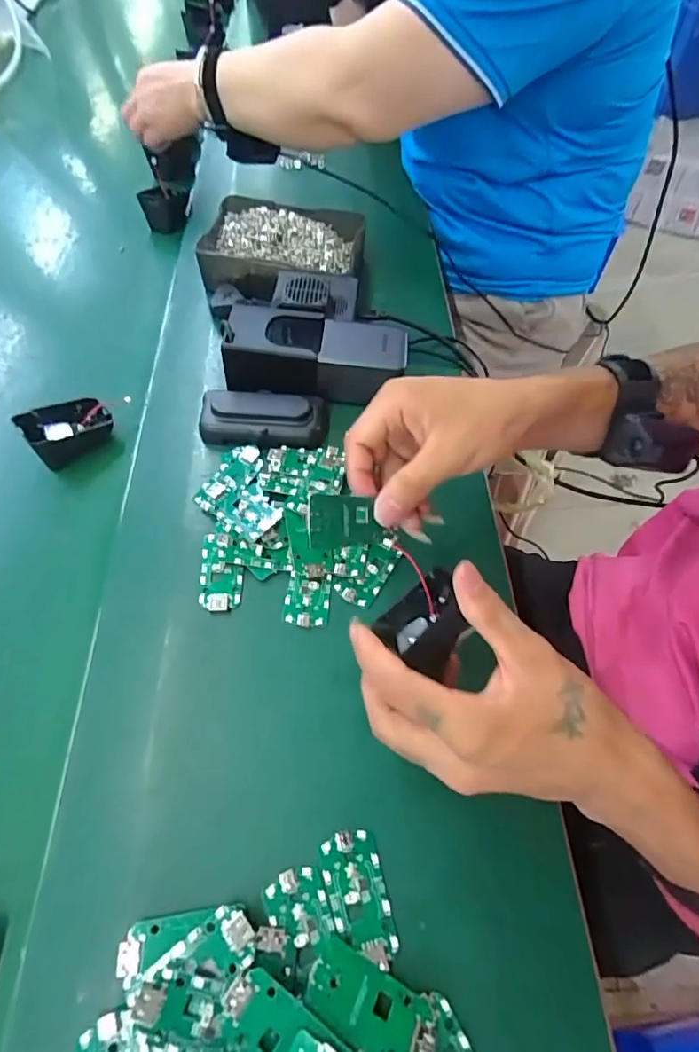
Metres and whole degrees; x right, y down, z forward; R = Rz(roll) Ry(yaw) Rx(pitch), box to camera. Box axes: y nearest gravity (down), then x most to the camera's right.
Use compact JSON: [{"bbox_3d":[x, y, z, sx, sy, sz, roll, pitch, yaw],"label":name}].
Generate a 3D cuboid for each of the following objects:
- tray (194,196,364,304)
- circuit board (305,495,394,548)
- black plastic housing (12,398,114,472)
[{"bbox_3d":[-0.069,-0.293,0.541,0.162,0.050,0.129,8,60,6],"label":"tray"},{"bbox_3d":[0.001,-0.003,0.300,0.056,0.006,0.030,1,95,-28],"label":"circuit board"},{"bbox_3d":[-0.236,-0.082,0.426,0.066,0.047,0.054,-39,66,-20],"label":"black plastic housing"}]

